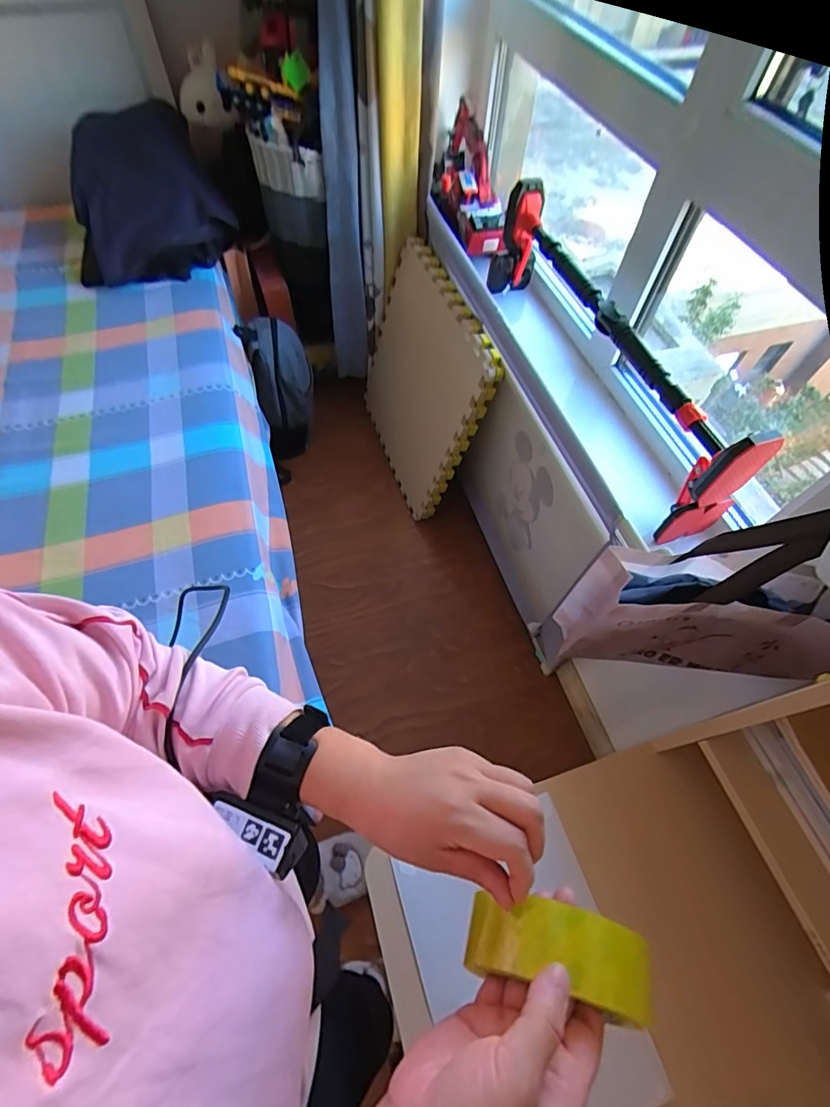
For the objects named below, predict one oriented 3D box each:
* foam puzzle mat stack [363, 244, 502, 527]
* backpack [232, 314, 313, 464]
[{"bbox_3d":[0.011,-0.517,1.500,0.061,0.635,0.612,-9,60,-24],"label":"foam puzzle mat stack"},{"bbox_3d":[-0.426,-0.524,1.573,0.203,0.430,0.191,-26,64,-15],"label":"backpack"}]

